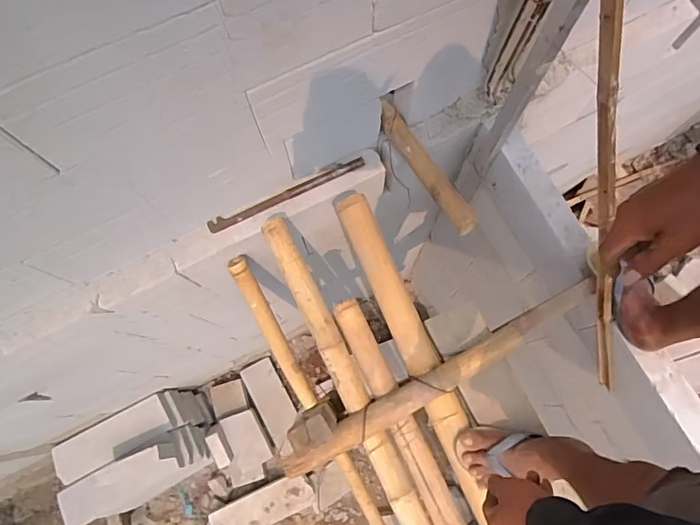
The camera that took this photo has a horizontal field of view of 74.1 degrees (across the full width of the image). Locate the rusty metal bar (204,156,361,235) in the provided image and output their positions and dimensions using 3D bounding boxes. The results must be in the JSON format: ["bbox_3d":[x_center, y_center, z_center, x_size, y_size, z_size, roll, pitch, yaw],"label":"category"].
[{"bbox_3d":[-0.162,-0.178,1.209,0.433,0.019,0.034,-26,77,-6],"label":"rusty metal bar"}]

